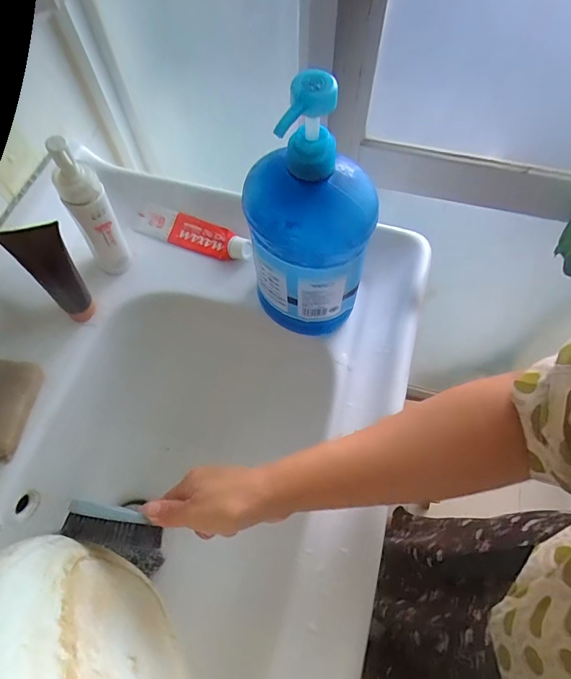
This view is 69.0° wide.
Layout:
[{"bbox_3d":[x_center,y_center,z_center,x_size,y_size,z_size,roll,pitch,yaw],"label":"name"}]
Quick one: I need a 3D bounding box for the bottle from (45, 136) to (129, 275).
[{"bbox_3d":[-0.199,-0.129,0.428,0.039,0.167,0.034,-38,70,-17],"label":"bottle"}]

